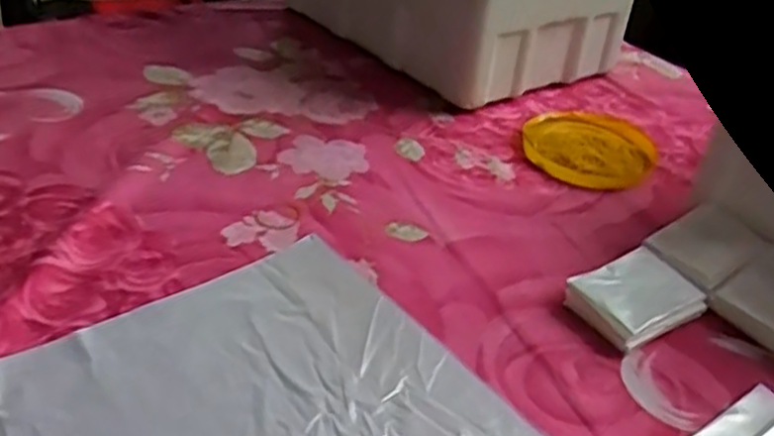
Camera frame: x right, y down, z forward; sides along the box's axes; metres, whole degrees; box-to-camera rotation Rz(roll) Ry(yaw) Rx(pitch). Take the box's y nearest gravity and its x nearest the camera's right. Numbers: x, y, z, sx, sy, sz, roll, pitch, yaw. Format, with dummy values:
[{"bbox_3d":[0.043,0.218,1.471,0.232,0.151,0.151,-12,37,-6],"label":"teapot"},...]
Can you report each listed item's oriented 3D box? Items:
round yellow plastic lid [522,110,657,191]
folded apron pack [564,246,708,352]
[{"bbox_3d":[0.211,-0.078,0.765,0.132,0.013,0.147,14,35,11],"label":"round yellow plastic lid"},{"bbox_3d":[0.190,0.060,0.558,0.089,0.029,0.067,-16,40,-29],"label":"folded apron pack"}]

